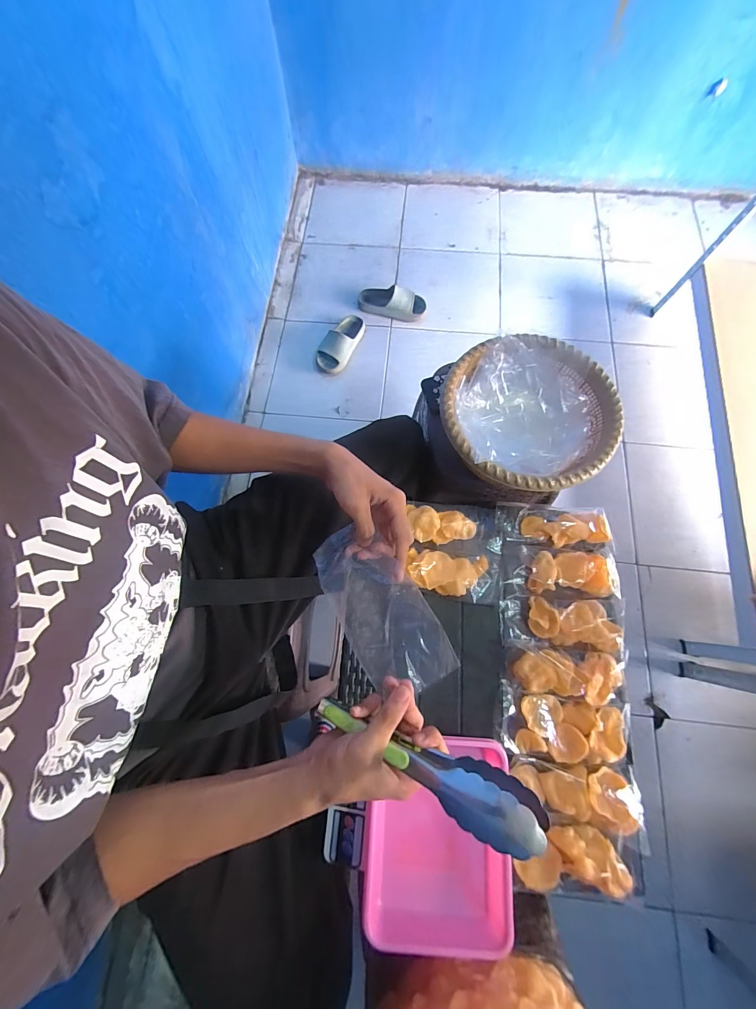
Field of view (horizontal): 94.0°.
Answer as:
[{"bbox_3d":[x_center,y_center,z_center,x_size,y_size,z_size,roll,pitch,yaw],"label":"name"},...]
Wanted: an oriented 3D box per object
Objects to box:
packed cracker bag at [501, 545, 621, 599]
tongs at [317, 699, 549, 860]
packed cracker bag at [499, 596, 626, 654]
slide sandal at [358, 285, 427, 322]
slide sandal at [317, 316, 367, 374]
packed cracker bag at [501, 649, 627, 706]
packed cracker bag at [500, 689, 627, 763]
[{"bbox_3d":[0.301,0.113,0.588,0.180,0.034,0.086,0,74,1],"label":"packed cracker bag"},{"bbox_3d":[0.035,0.232,0.321,0.212,0.034,0.044,11,73,29],"label":"tongs"},{"bbox_3d":[0.296,0.191,0.565,0.184,0.033,0.080,3,74,2],"label":"packed cracker bag"},{"bbox_3d":[0.053,-0.747,1.301,0.253,0.071,0.117,16,75,5],"label":"slide sandal"},{"bbox_3d":[-0.135,-0.585,1.260,0.102,0.076,0.254,24,76,7],"label":"slide sandal"},{"bbox_3d":[0.292,0.263,0.542,0.179,0.029,0.072,3,74,1],"label":"packed cracker bag"},{"bbox_3d":[0.282,0.336,0.525,0.188,0.025,0.085,6,74,2],"label":"packed cracker bag"}]

